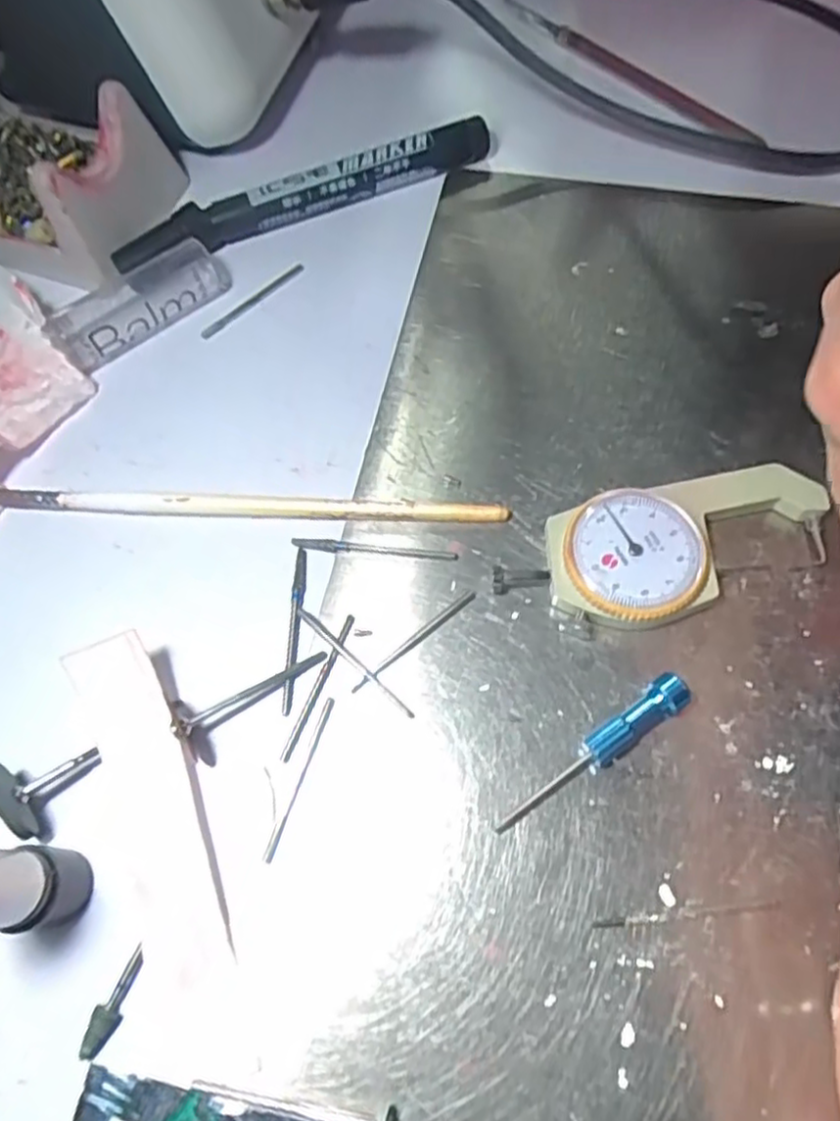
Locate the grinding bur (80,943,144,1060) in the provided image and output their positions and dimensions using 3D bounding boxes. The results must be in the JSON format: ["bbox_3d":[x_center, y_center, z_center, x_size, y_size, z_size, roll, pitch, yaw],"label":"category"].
[{"bbox_3d":[-0.073,0.104,0.171,0.006,0.005,0.025,17,68,10],"label":"grinding bur"}]

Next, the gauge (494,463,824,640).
[{"bbox_3d":[0.070,-0.003,0.203,0.091,0.013,0.038,-18,67,-5],"label":"gauge"}]

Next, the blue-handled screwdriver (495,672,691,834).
[{"bbox_3d":[0.044,0.049,0.183,0.058,0.011,0.009,-35,69,-11],"label":"blue-handled screwdriver"}]

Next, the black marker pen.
[{"bbox_3d":[-0.042,-0.134,0.267,0.142,0.016,0.012,-22,67,-6],"label":"black marker pen"}]

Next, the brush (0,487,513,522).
[{"bbox_3d":[-0.067,-0.019,0.223,0.185,0.005,0.012,1,67,4],"label":"brush"}]

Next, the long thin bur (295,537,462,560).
[{"bbox_3d":[-0.014,-0.004,0.214,0.049,0.004,0.004,6,67,6],"label":"long thin bur"}]

